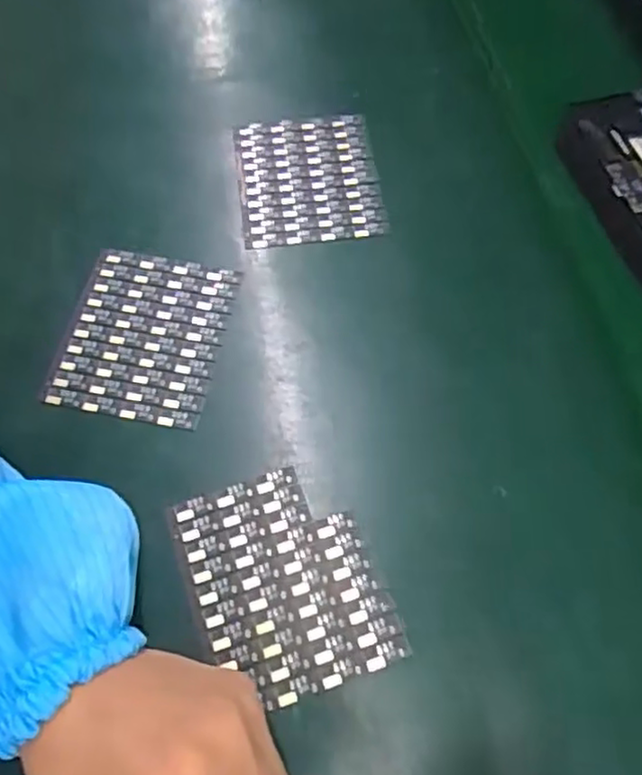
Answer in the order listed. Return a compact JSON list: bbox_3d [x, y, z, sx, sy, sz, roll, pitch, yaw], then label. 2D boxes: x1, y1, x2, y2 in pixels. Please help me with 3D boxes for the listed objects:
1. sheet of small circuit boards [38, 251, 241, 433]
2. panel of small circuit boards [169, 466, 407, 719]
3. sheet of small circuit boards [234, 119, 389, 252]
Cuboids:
[{"bbox_3d":[-0.093,-0.029,0.359,0.081,0.004,0.096,11,63,3],"label":"sheet of small circuit boards"},{"bbox_3d":[-0.016,0.086,0.303,0.077,0.004,0.098,-20,65,-12],"label":"panel of small circuit boards"},{"bbox_3d":[-0.008,-0.129,0.414,0.084,0.006,0.098,-6,63,-5],"label":"sheet of small circuit boards"}]

